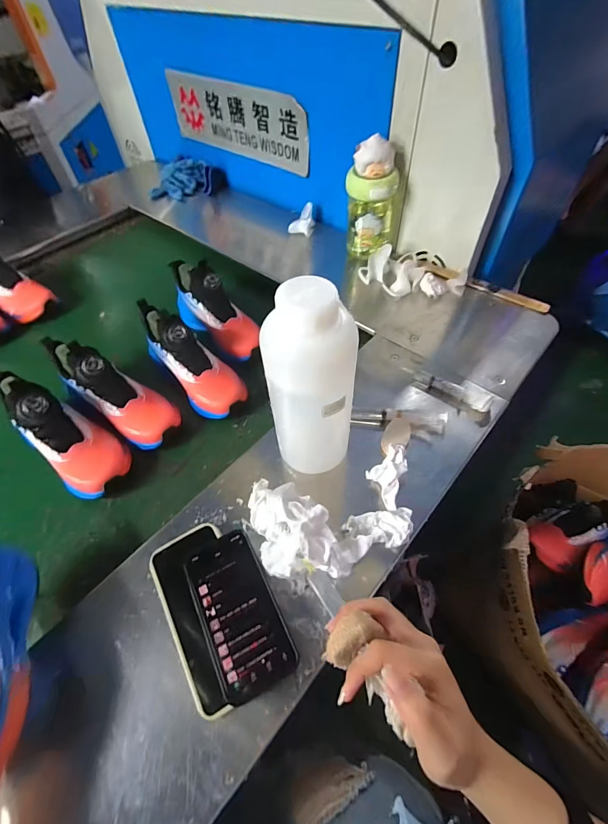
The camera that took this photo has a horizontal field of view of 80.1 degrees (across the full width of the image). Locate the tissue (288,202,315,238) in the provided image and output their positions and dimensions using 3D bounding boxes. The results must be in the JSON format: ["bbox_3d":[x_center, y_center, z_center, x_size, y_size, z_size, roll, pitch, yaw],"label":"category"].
[{"bbox_3d":[-0.005,-0.437,0.822,0.057,0.038,0.073,0,55,2],"label":"tissue"}]

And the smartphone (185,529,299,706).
[{"bbox_3d":[-0.068,0.200,0.371,0.073,0.009,0.147,-23,57,-14],"label":"smartphone"}]

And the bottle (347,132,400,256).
[{"bbox_3d":[0.124,-0.385,0.680,0.088,0.198,0.070,8,55,8],"label":"bottle"}]

